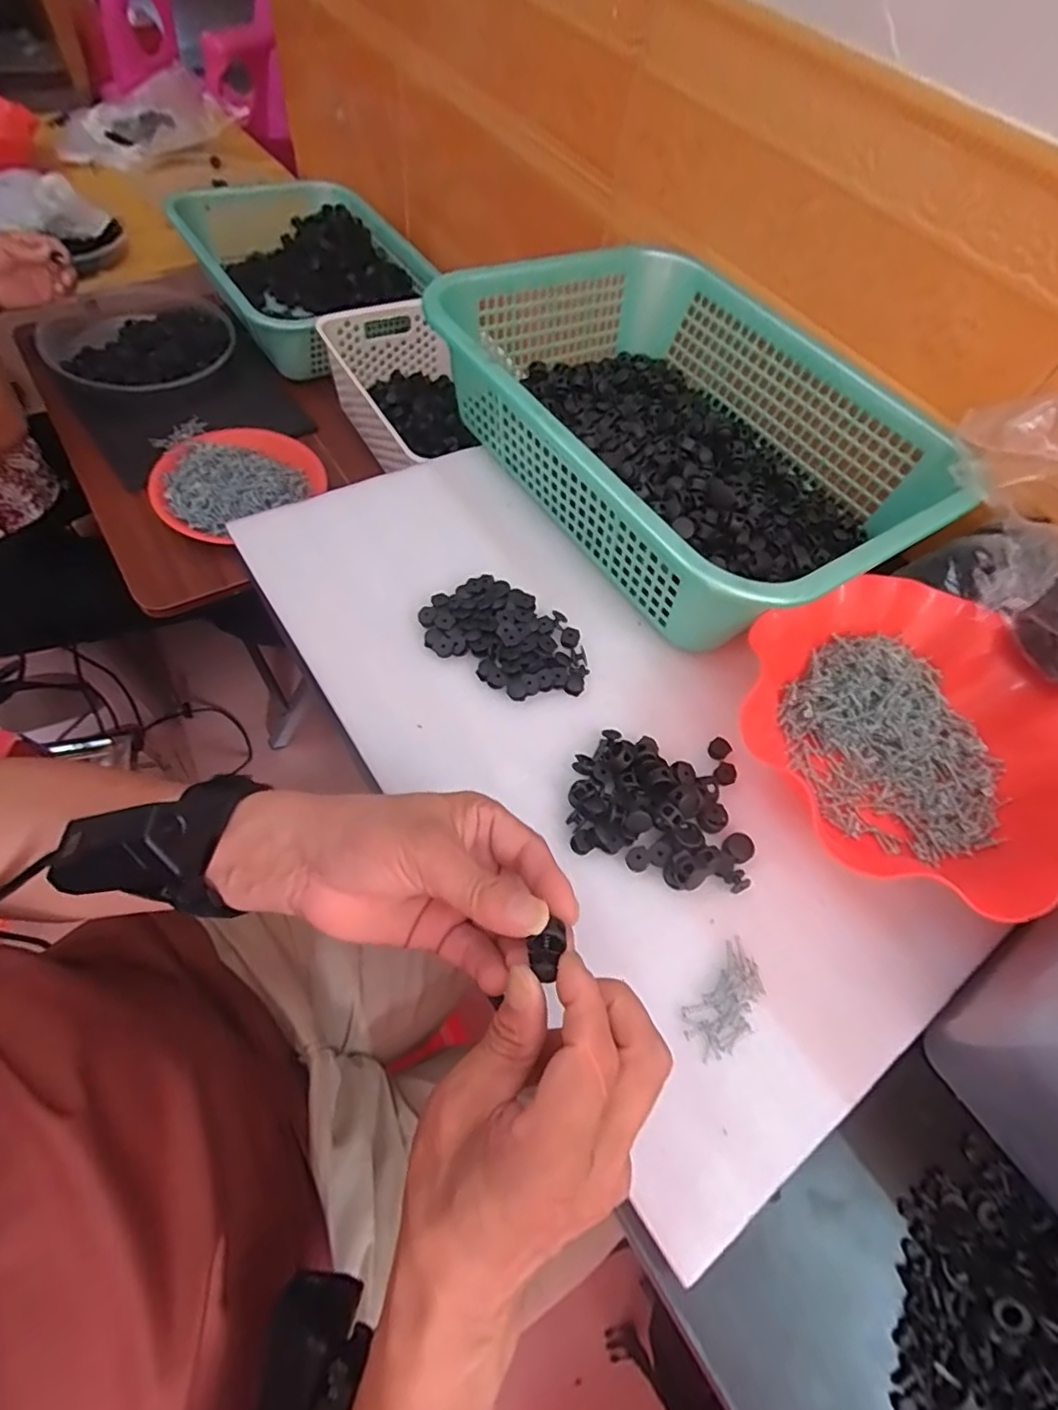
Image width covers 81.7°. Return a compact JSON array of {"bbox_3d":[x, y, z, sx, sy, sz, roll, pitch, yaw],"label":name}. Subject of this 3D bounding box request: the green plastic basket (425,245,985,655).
[{"bbox_3d":[0.126,-0.227,0.493,0.298,0.119,0.387,-32,67,-23],"label":"green plastic basket"}]

